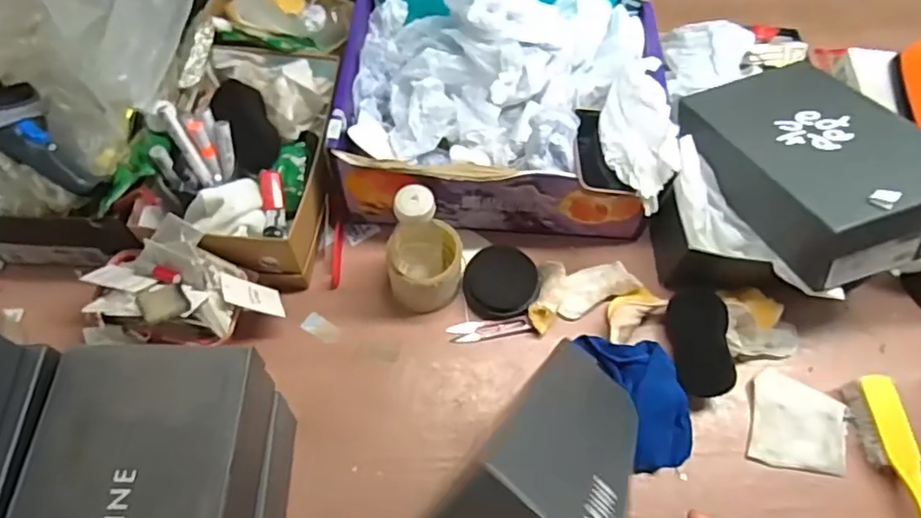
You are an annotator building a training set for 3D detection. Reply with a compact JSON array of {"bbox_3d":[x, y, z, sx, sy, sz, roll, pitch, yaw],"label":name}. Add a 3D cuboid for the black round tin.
[{"bbox_3d":[0.051,0.029,0.737,0.089,0.019,0.090,1,61,-2],"label":"black round tin"}]

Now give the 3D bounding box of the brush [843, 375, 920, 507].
[{"bbox_3d":[0.475,0.238,0.632,0.046,0.044,0.227,-3,61,-4],"label":"brush"}]

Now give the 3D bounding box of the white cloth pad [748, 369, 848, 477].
[{"bbox_3d":[0.384,0.187,0.673,0.098,0.019,0.104,16,62,7],"label":"white cloth pad"}]

